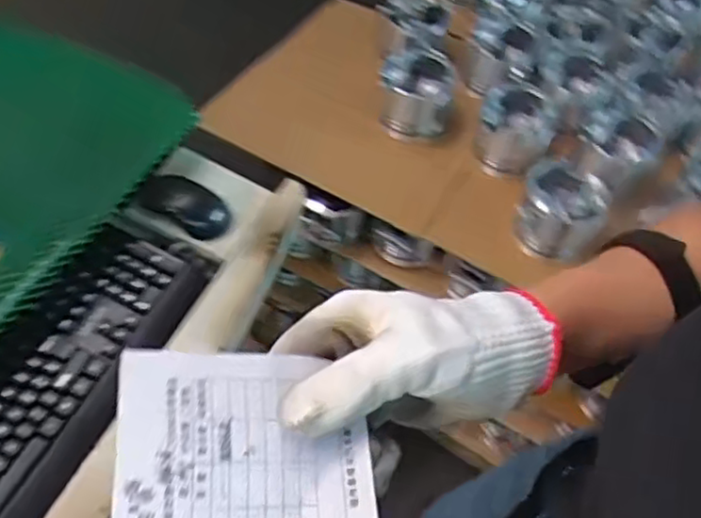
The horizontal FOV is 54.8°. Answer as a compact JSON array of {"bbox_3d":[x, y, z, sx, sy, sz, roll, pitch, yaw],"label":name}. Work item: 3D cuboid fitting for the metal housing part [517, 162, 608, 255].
[{"bbox_3d":[0.286,-0.065,0.931,0.101,0.091,0.105,-1,54,1],"label":"metal housing part"}]

